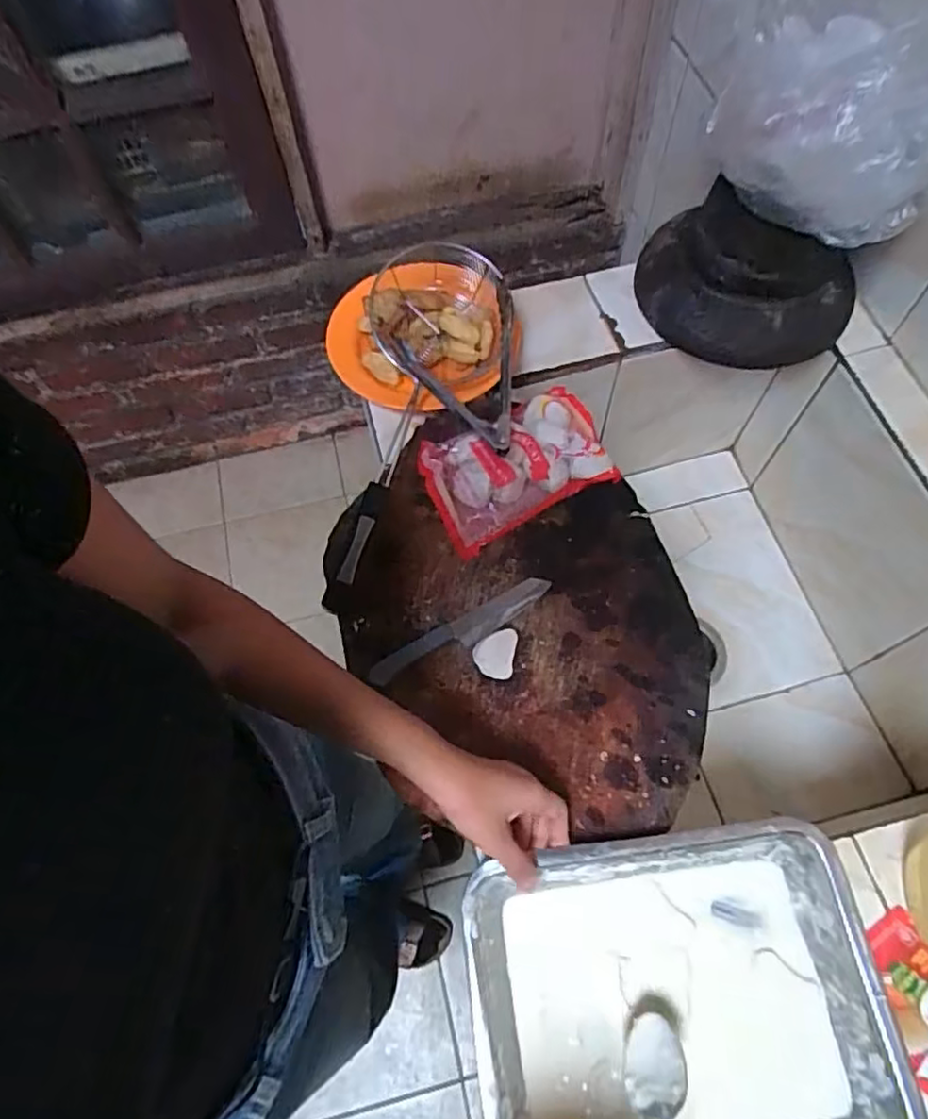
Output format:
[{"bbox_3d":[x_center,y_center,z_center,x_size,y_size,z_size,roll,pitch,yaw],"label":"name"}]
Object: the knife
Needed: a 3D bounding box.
[{"bbox_3d":[0.000,0.064,0.577,0.177,0.011,0.028,-28,66,-10],"label":"knife"}]

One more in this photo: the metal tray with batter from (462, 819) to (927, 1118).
[{"bbox_3d":[0.149,0.316,0.458,0.277,0.047,0.217,-8,64,-1],"label":"metal tray with batter"}]

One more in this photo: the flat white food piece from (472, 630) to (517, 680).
[{"bbox_3d":[0.027,0.080,0.562,0.034,0.009,0.044,8,65,7],"label":"flat white food piece"}]

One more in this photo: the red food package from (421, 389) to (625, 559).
[{"bbox_3d":[0.051,-0.094,0.624,0.179,0.039,0.113,-29,67,-11],"label":"red food package"}]

